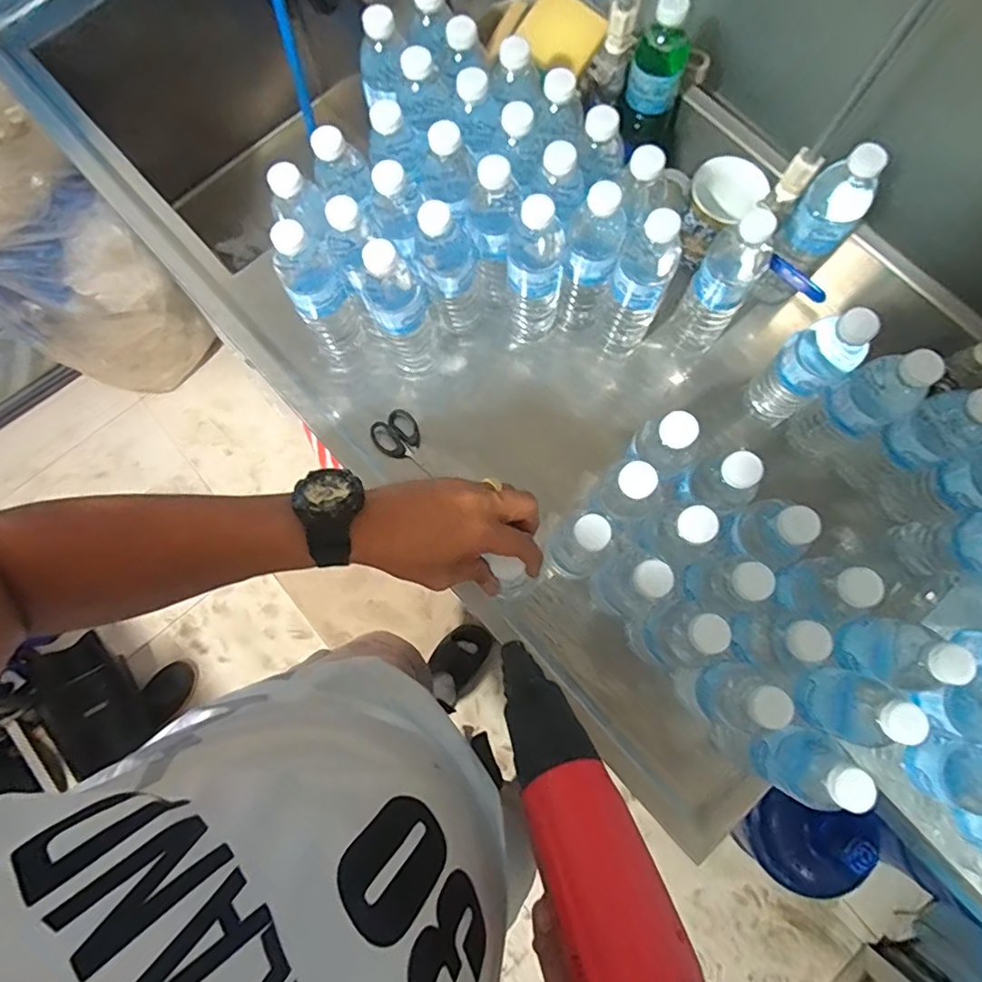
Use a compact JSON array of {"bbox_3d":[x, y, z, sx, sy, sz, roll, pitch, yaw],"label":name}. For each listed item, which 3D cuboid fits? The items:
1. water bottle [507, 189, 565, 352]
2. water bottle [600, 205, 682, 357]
[{"bbox_3d":[0.045,-0.245,0.633,0.073,0.214,0.063,-10,78,-2],"label":"water bottle"},{"bbox_3d":[0.167,-0.233,0.635,0.063,0.215,0.073,21,79,5],"label":"water bottle"}]

